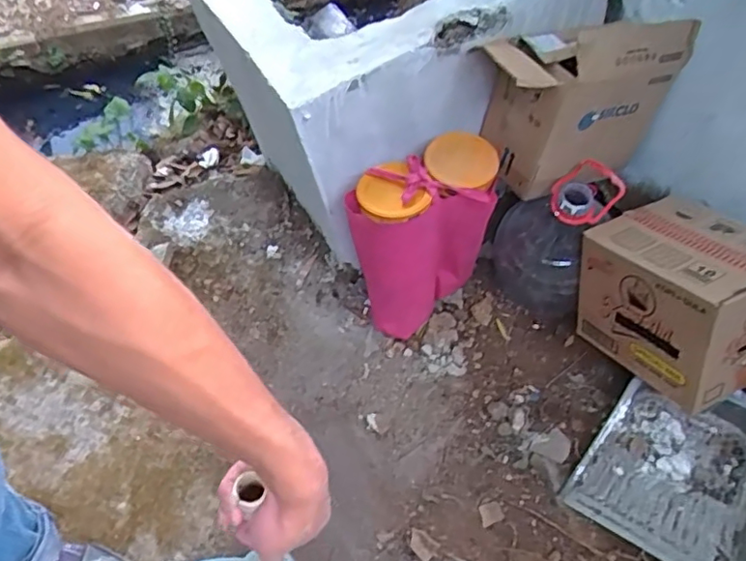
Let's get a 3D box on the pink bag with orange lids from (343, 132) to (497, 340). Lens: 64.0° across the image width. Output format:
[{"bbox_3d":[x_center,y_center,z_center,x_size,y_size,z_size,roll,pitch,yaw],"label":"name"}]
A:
[{"bbox_3d":[0.095,-0.083,1.123,0.255,0.303,0.185,-36,68,-23],"label":"pink bag with orange lids"}]

